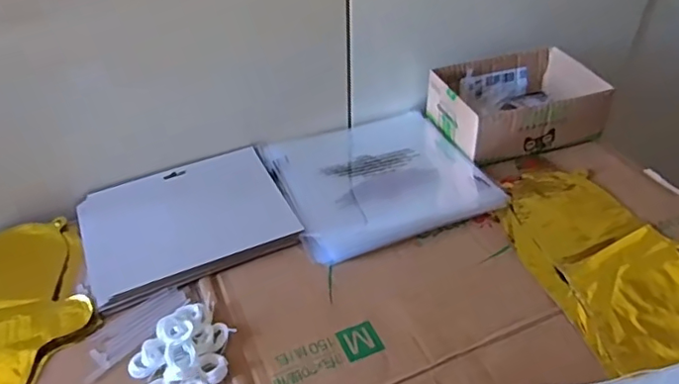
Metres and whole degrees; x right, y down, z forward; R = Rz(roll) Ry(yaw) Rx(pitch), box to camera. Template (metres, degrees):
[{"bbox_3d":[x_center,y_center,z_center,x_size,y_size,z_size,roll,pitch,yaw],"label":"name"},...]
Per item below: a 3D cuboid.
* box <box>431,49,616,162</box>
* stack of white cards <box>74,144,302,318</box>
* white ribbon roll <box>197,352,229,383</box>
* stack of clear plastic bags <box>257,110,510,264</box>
[{"bbox_3d":[0.224,-0.114,0.718,0.198,0.065,0.144,-11,42,-10],"label":"box"},{"bbox_3d":[-0.161,0.027,0.594,0.204,0.011,0.164,-18,44,-18],"label":"stack of white cards"},{"bbox_3d":[-0.104,0.143,0.460,0.023,0.014,0.025,-1,41,1],"label":"white ribbon roll"},{"bbox_3d":[0.042,-0.024,0.645,0.223,0.015,0.206,-16,43,-16],"label":"stack of clear plastic bags"}]

